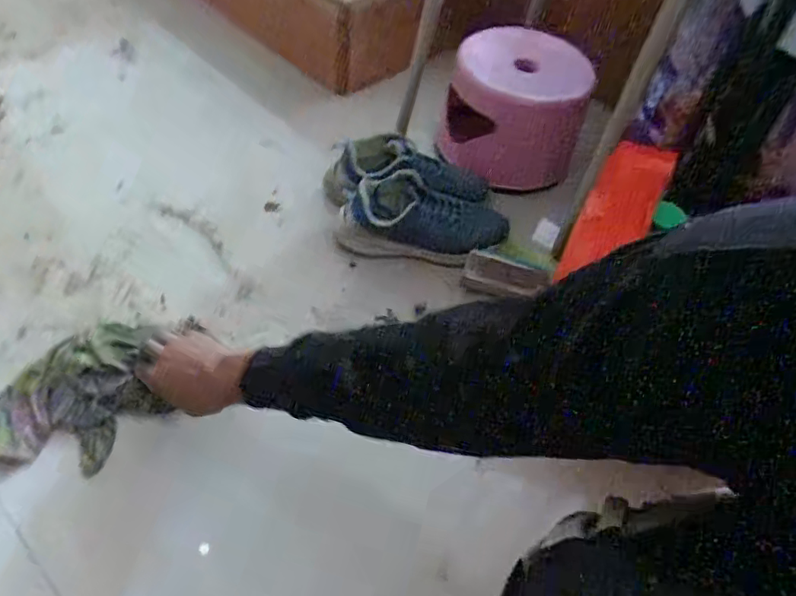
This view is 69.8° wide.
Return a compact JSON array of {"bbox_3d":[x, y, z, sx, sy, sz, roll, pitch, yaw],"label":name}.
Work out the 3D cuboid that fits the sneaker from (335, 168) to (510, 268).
[{"bbox_3d":[0.042,-0.117,0.861,0.253,0.112,0.109,10,51,2],"label":"sneaker"}]

